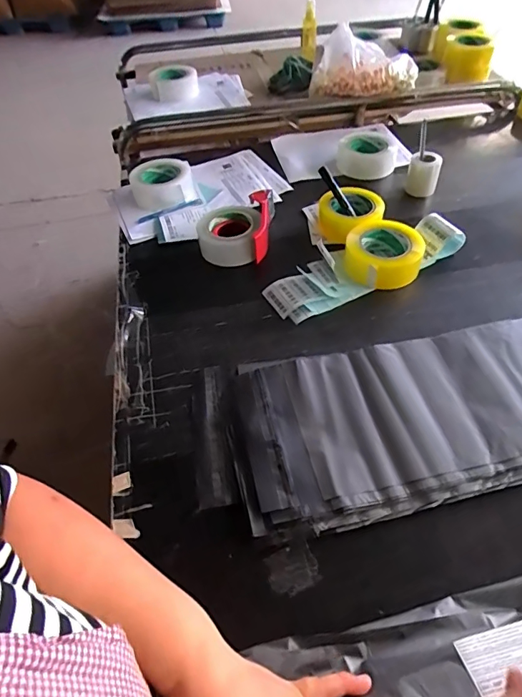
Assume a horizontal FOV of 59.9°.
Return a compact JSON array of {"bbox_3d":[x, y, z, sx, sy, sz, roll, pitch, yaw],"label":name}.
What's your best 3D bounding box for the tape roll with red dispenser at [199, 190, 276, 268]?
[{"bbox_3d":[-0.045,-0.219,0.812,0.123,0.061,0.144,2,50,4],"label":"tape roll with red dispenser"}]

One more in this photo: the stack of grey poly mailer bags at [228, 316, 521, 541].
[{"bbox_3d":[0.382,0.042,0.596,0.833,0.021,0.233,-11,51,-6],"label":"stack of grey poly mailer bags"}]

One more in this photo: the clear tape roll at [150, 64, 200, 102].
[{"bbox_3d":[-0.205,-0.634,1.081,0.110,0.048,0.116,-1,50,1],"label":"clear tape roll"}]

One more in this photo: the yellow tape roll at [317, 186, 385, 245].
[{"bbox_3d":[0.165,-0.243,0.827,0.113,0.051,0.113,-1,50,1],"label":"yellow tape roll"}]

